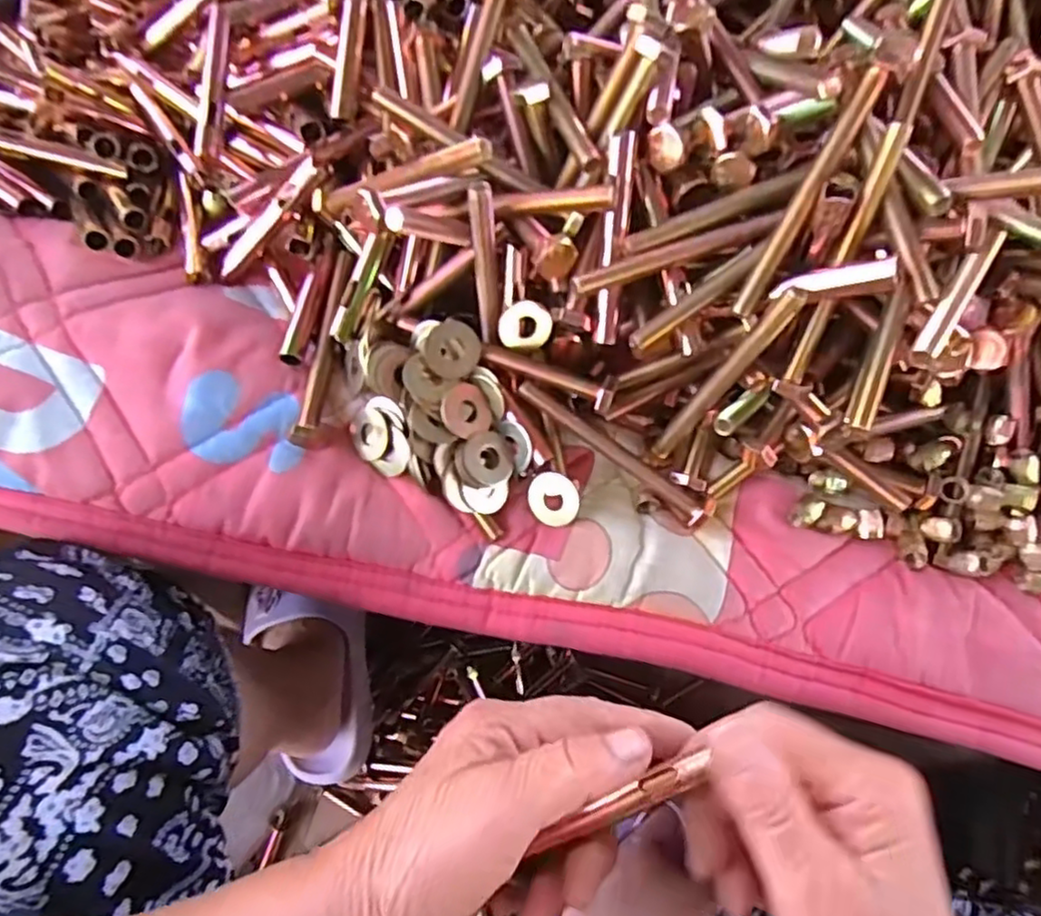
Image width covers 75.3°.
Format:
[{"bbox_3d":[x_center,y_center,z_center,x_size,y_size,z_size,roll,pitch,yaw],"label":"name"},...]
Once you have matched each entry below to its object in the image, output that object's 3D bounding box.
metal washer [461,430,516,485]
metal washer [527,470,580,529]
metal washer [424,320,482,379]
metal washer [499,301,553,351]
[{"bbox_3d":[-0.014,0.000,0.303,0.024,0.004,0.024,0,95,-22],"label":"metal washer"},{"bbox_3d":[0.015,0.019,0.308,0.024,0.004,0.024,-1,88,20],"label":"metal washer"},{"bbox_3d":[-0.030,-0.048,0.300,0.024,0.004,0.025,-1,92,-16],"label":"metal washer"},{"bbox_3d":[0.003,-0.060,0.307,0.024,0.004,0.022,-6,113,-13],"label":"metal washer"}]

